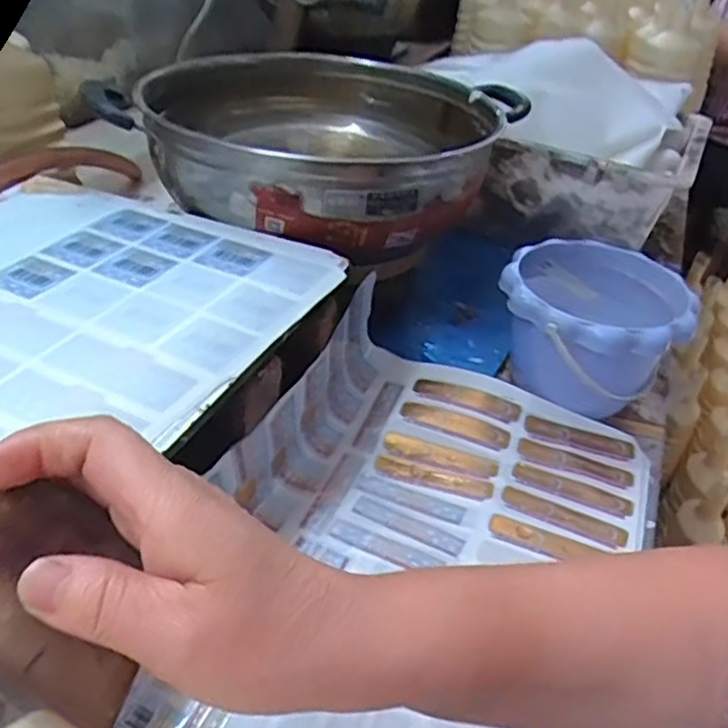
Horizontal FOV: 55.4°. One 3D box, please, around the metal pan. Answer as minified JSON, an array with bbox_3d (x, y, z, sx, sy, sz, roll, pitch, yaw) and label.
[{"bbox_3d":[-0.043,-0.239,0.680,0.335,0.073,0.374,19,38,13],"label":"metal pan"}]

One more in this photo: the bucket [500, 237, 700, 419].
[{"bbox_3d":[0.191,-0.024,0.609,0.146,0.112,0.146,3,37,-3],"label":"bucket"}]

